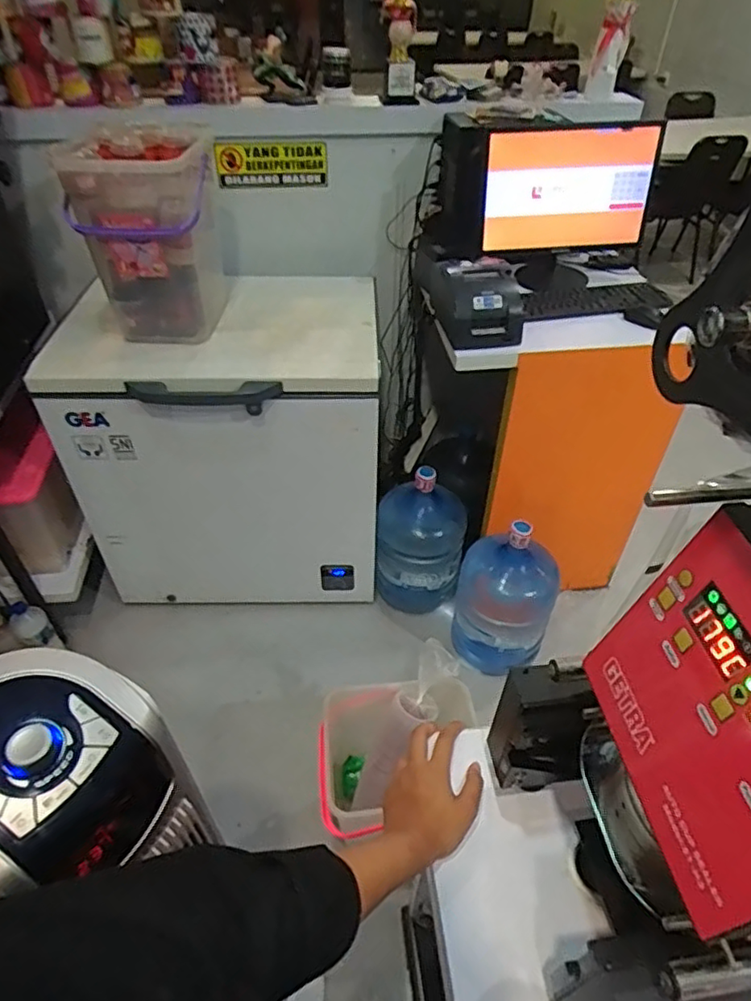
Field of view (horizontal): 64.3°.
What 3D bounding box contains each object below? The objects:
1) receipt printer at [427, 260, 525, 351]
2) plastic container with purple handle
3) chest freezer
[{"bbox_3d":[0.238,-0.481,1.407,0.184,0.122,0.238,-3,44,-4],"label":"receipt printer"},{"bbox_3d":[-0.518,-0.591,1.396,0.301,0.446,0.227,-10,45,-11],"label":"plastic container with purple handle"},{"bbox_3d":[-0.407,-0.165,1.795,0.831,0.797,0.531,2,44,1],"label":"chest freezer"}]

